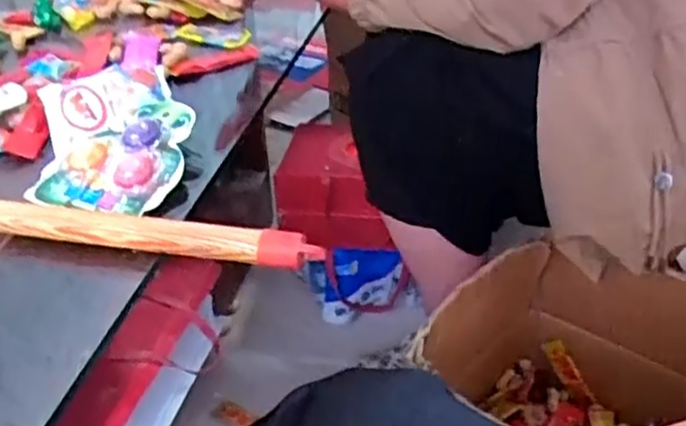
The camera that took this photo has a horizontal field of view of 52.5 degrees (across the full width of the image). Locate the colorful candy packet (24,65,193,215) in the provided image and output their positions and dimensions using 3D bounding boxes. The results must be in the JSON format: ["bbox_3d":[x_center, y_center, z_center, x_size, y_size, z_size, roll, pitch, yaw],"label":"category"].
[{"bbox_3d":[-0.207,-0.078,0.628,0.131,0.038,0.204,-9,35,-10],"label":"colorful candy packet"}]

